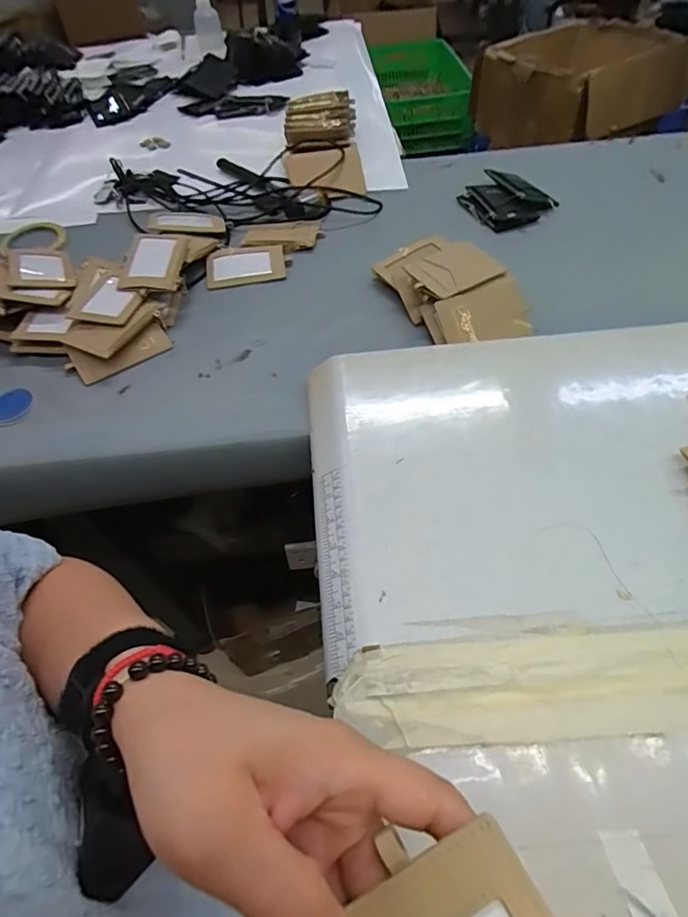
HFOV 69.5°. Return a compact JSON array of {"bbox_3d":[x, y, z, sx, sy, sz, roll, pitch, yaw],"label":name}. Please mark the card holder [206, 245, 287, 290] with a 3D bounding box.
[{"bbox_3d":[-0.141,-0.277,0.711,0.110,0.014,0.077,-8,55,-2],"label":"card holder"}]

